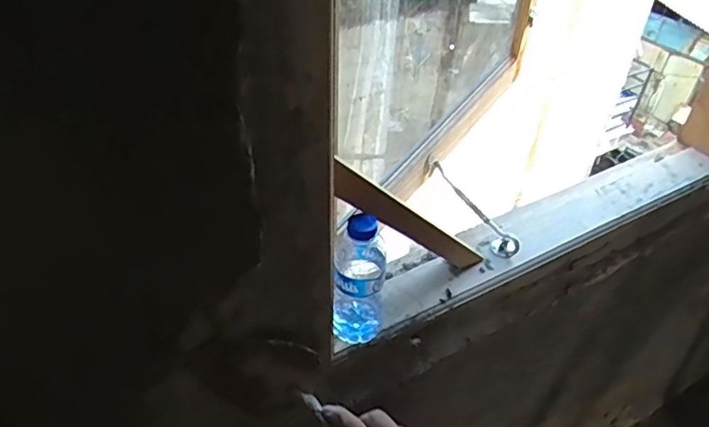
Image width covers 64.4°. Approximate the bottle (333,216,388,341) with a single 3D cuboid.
[{"bbox_3d":[0.007,0.069,0.629,0.055,0.166,0.062,2,41,-3],"label":"bottle"}]

